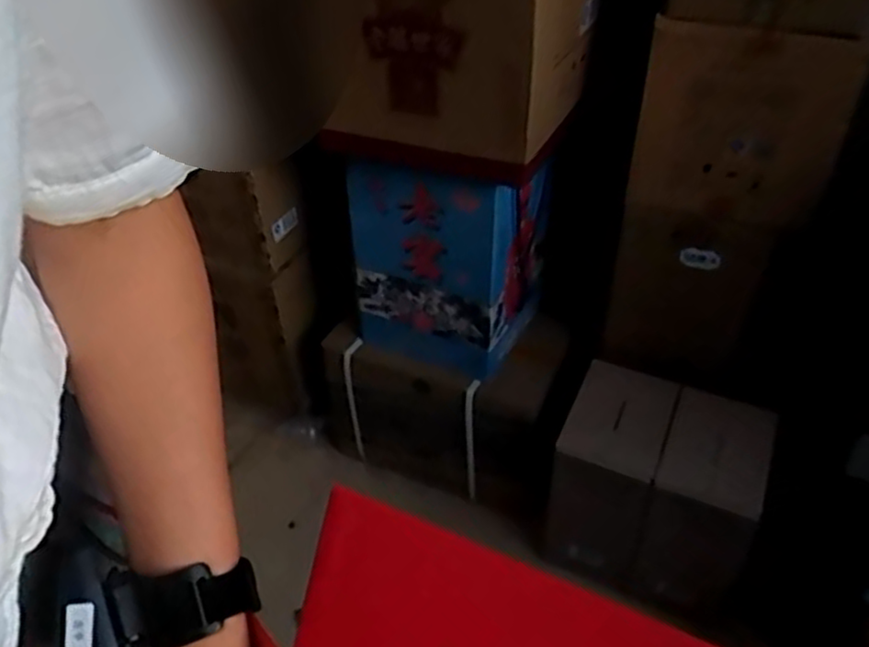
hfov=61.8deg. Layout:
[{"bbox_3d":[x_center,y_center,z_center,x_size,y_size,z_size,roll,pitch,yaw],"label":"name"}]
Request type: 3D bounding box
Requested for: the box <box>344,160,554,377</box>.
[{"bbox_3d":[0.024,-0.127,1.312,0.300,0.389,0.223,14,40,19],"label":"box"}]

